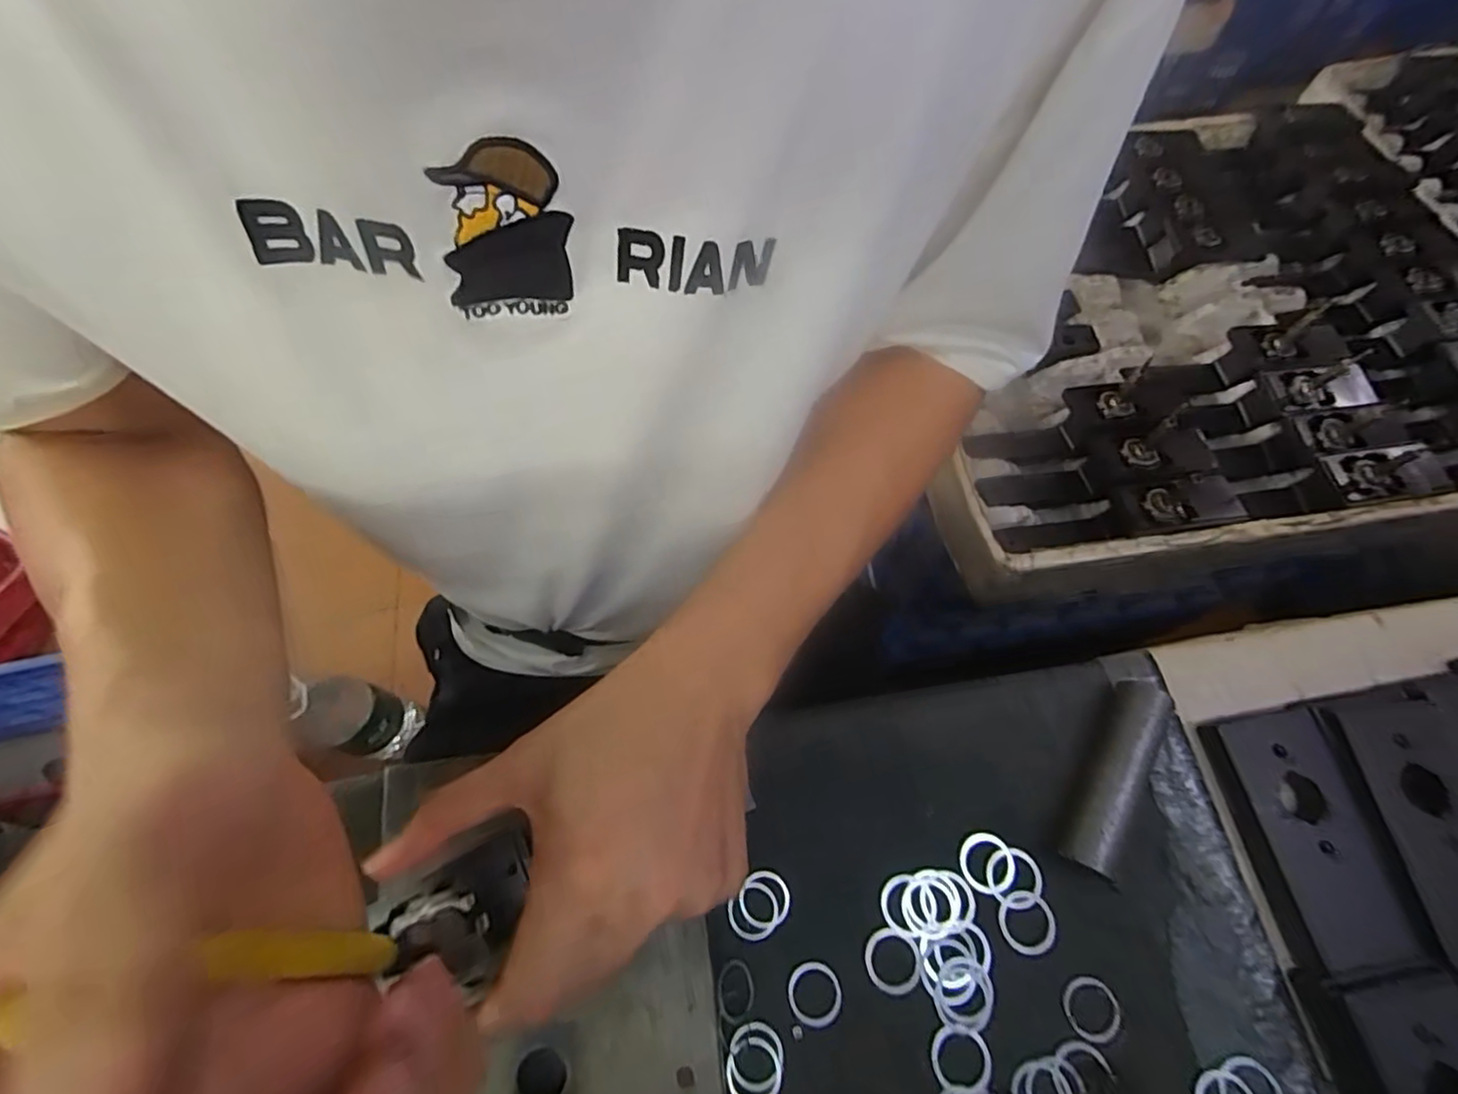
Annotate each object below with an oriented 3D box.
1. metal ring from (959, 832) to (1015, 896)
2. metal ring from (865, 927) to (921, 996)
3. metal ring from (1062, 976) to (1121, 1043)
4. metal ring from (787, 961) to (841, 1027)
[{"bbox_3d":[0.124,0.152,0.308,0.026,0.004,0.027,8,66,4],"label":"metal ring"},{"bbox_3d":[0.075,0.189,0.293,0.026,0.004,0.025,0,65,1],"label":"metal ring"},{"bbox_3d":[0.160,0.205,0.284,0.023,0.004,0.024,0,65,1],"label":"metal ring"},{"bbox_3d":[0.038,0.200,0.288,0.023,0.004,0.025,0,65,1],"label":"metal ring"}]

